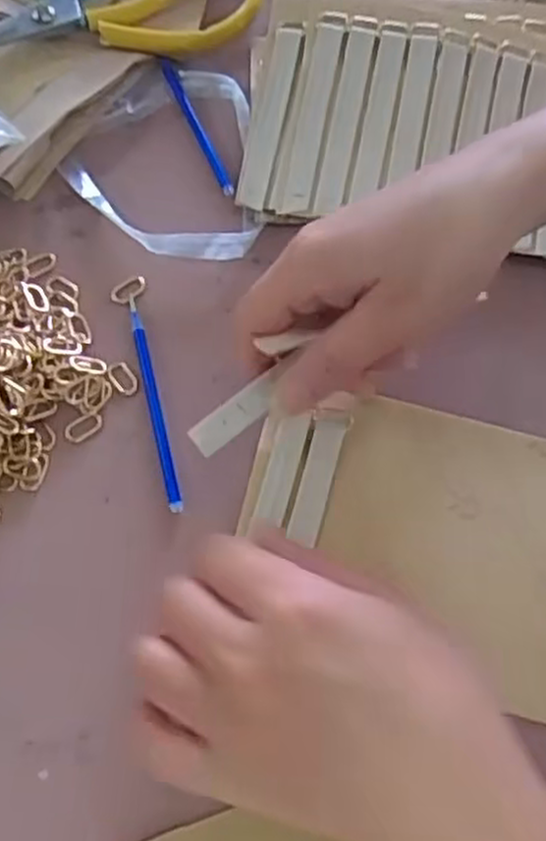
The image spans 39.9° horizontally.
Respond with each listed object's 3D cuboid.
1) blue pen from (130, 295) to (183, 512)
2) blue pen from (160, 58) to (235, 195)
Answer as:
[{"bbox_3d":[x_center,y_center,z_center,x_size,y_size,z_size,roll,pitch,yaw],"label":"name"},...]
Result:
[{"bbox_3d":[-0.055,-0.010,0.344,0.006,0.004,0.106,-12,70,-7],"label":"blue pen"},{"bbox_3d":[-0.040,-0.158,0.402,0.008,0.005,0.092,-23,73,-10],"label":"blue pen"}]

